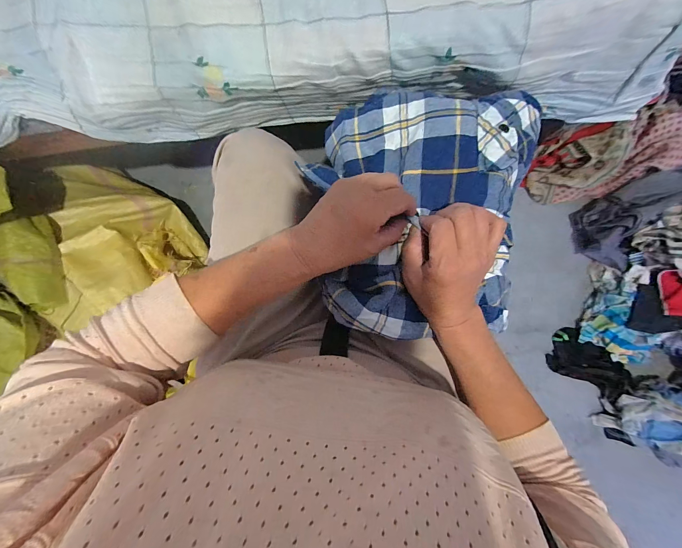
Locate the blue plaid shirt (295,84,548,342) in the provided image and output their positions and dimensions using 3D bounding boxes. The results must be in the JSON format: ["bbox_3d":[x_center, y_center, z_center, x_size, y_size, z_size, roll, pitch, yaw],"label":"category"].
[{"bbox_3d":[0.086,-0.070,0.322,0.248,0.089,0.266,4,96,5],"label":"blue plaid shirt"}]

